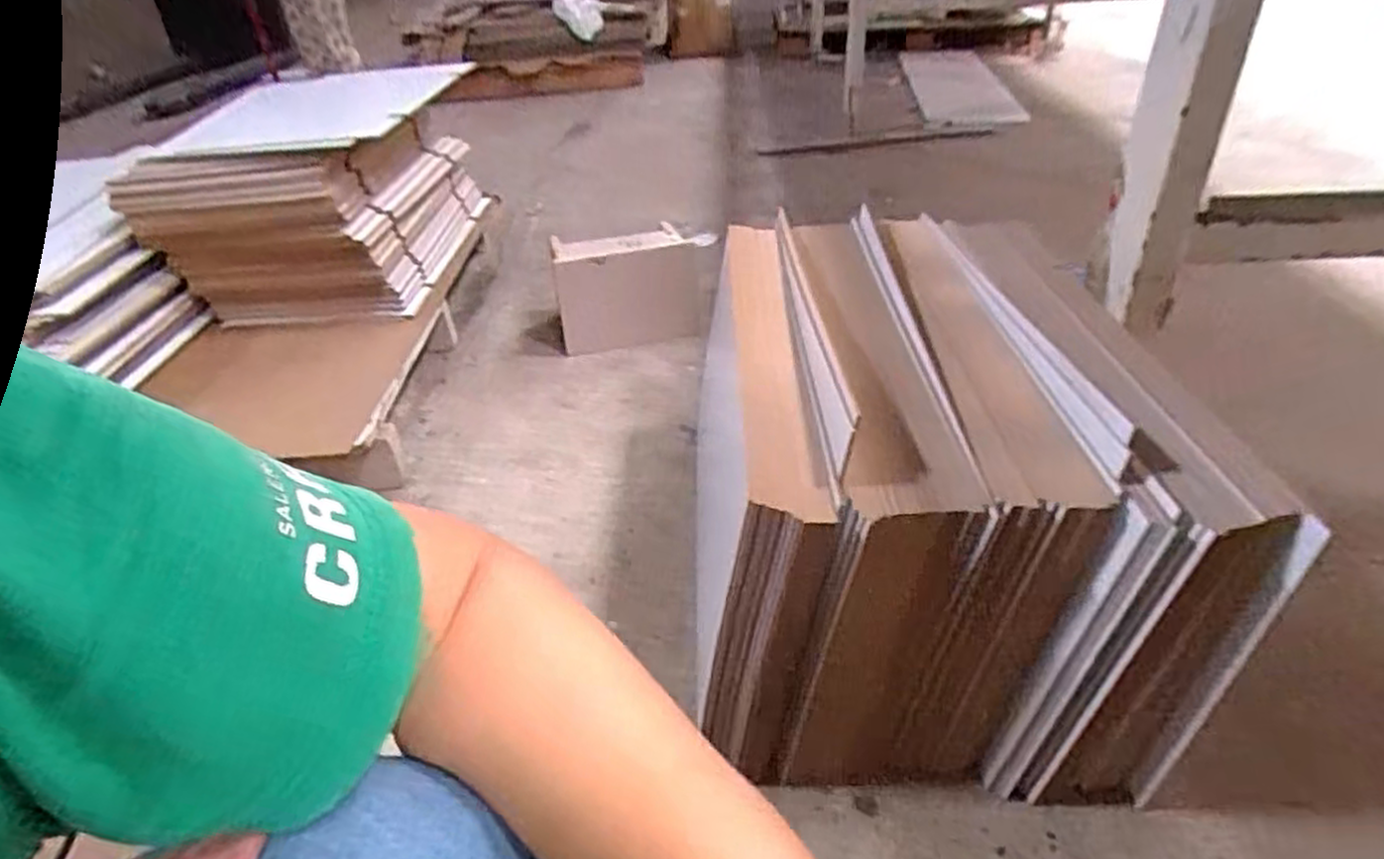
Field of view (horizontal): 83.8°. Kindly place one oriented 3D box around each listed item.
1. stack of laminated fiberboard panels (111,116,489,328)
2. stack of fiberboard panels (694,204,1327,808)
[{"bbox_3d":[-0.689,-0.444,1.483,0.389,0.297,0.605,-4,36,1],"label":"stack of laminated fiberboard panels"},{"bbox_3d":[0.242,0.024,0.846,0.410,0.327,0.597,-1,36,4],"label":"stack of fiberboard panels"}]

